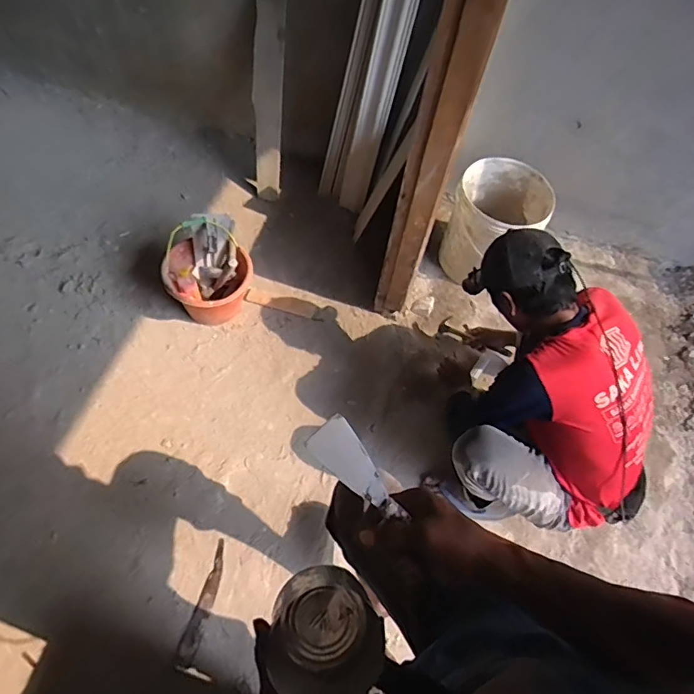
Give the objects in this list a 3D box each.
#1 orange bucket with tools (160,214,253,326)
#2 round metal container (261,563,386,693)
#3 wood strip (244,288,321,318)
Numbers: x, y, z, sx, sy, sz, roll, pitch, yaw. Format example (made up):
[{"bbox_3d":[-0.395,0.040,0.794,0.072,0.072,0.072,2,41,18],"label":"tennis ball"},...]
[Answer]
[{"bbox_3d":[-0.450,-0.238,1.595,0.265,0.353,0.274,2,61,-4],"label":"orange bucket with tools"},{"bbox_3d":[-0.019,0.274,0.465,0.103,0.065,0.117,-31,67,-20],"label":"round metal container"},{"bbox_3d":[-0.234,-0.162,1.763,0.263,0.013,0.061,14,60,3],"label":"wood strip"}]

